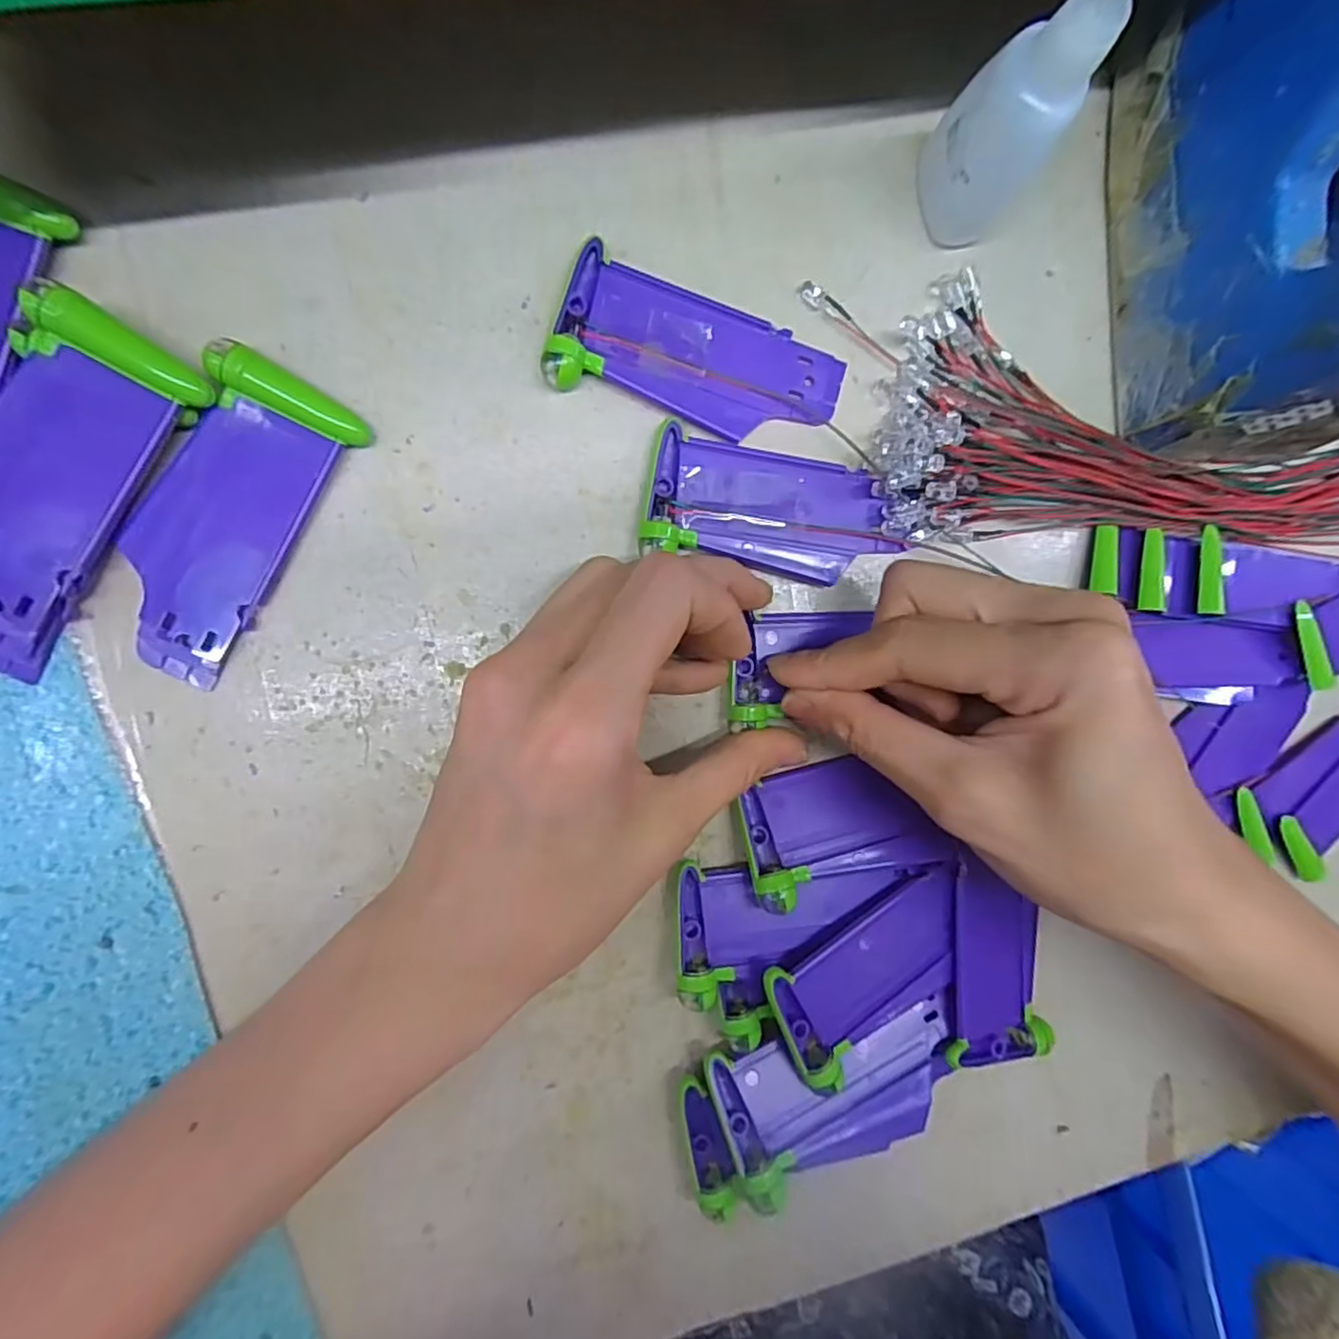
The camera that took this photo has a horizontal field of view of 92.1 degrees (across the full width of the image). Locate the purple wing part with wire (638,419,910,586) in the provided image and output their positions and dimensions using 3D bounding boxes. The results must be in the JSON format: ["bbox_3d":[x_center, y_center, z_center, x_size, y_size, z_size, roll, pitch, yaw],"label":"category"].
[{"bbox_3d":[0.034,-0.050,0.205,0.082,0.005,0.037,11,91,-9],"label":"purple wing part with wire"}]

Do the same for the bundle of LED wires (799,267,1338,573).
[{"bbox_3d":[0.197,-0.075,0.222,0.291,0.016,0.081,3,92,-9],"label":"bundle of LED wires"}]

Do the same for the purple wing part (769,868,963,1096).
[{"bbox_3d":[0.067,0.097,0.206,0.071,0.017,0.039,-21,96,-7],"label":"purple wing part"}]

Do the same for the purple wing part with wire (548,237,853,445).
[{"bbox_3d":[0.009,-0.094,0.201,0.089,0.010,0.041,19,90,-9],"label":"purple wing part with wire"}]

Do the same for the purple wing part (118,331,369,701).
[{"bbox_3d":[-0.126,-0.042,0.183,0.037,0.011,0.090,28,88,-9],"label":"purple wing part"}]

